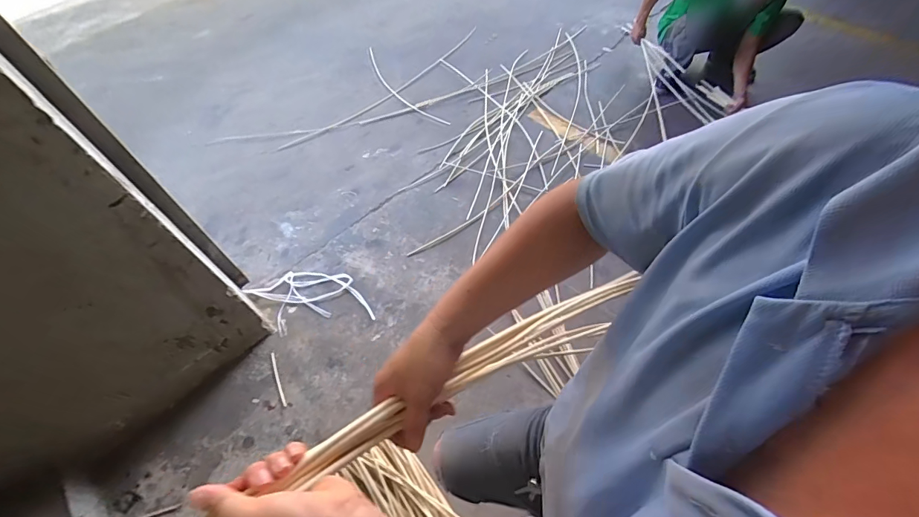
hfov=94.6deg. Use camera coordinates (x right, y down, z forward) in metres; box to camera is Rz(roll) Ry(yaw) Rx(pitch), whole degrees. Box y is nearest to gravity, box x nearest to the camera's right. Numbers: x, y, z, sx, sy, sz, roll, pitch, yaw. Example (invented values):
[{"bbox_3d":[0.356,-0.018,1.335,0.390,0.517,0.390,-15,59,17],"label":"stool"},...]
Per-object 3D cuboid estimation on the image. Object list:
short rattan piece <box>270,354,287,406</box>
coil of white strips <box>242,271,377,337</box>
[{"bbox_3d":[-0.656,0.435,1.531,0.020,0.012,0.212,-23,57,-11],"label":"short rattan piece"},{"bbox_3d":[-0.607,0.150,1.707,0.493,0.024,0.281,-11,55,-3],"label":"coil of white strips"}]

